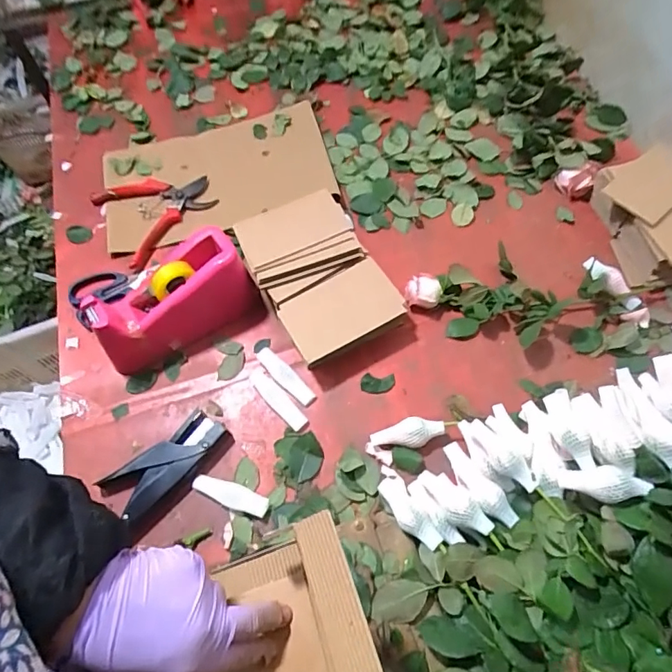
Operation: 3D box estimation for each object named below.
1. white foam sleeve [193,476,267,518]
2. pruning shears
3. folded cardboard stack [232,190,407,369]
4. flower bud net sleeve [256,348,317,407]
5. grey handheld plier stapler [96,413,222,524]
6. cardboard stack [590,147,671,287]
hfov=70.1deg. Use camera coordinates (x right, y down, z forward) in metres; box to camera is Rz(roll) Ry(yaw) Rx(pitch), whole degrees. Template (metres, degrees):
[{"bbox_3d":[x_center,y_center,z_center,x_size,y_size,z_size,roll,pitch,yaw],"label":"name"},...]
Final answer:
[{"bbox_3d":[-0.119,0.178,0.536,0.089,0.017,0.026,17,65,10],"label":"white foam sleeve"},{"bbox_3d":[-0.260,-0.189,0.711,0.156,0.020,0.147,-32,67,-14],"label":"pruning shears"},{"bbox_3d":[-0.026,-0.080,0.634,0.144,0.066,0.220,-26,69,-17],"label":"folded cardboard stack"},{"bbox_3d":[-0.065,0.050,0.603,0.094,0.005,0.022,40,70,19],"label":"flower bud net sleeve"},{"bbox_3d":[-0.192,0.145,0.551,0.135,0.028,0.053,-35,68,-16],"label":"grey handheld plier stapler"},{"bbox_3d":[0.456,-0.161,0.658,0.147,0.076,0.192,-15,67,-13],"label":"cardboard stack"}]

